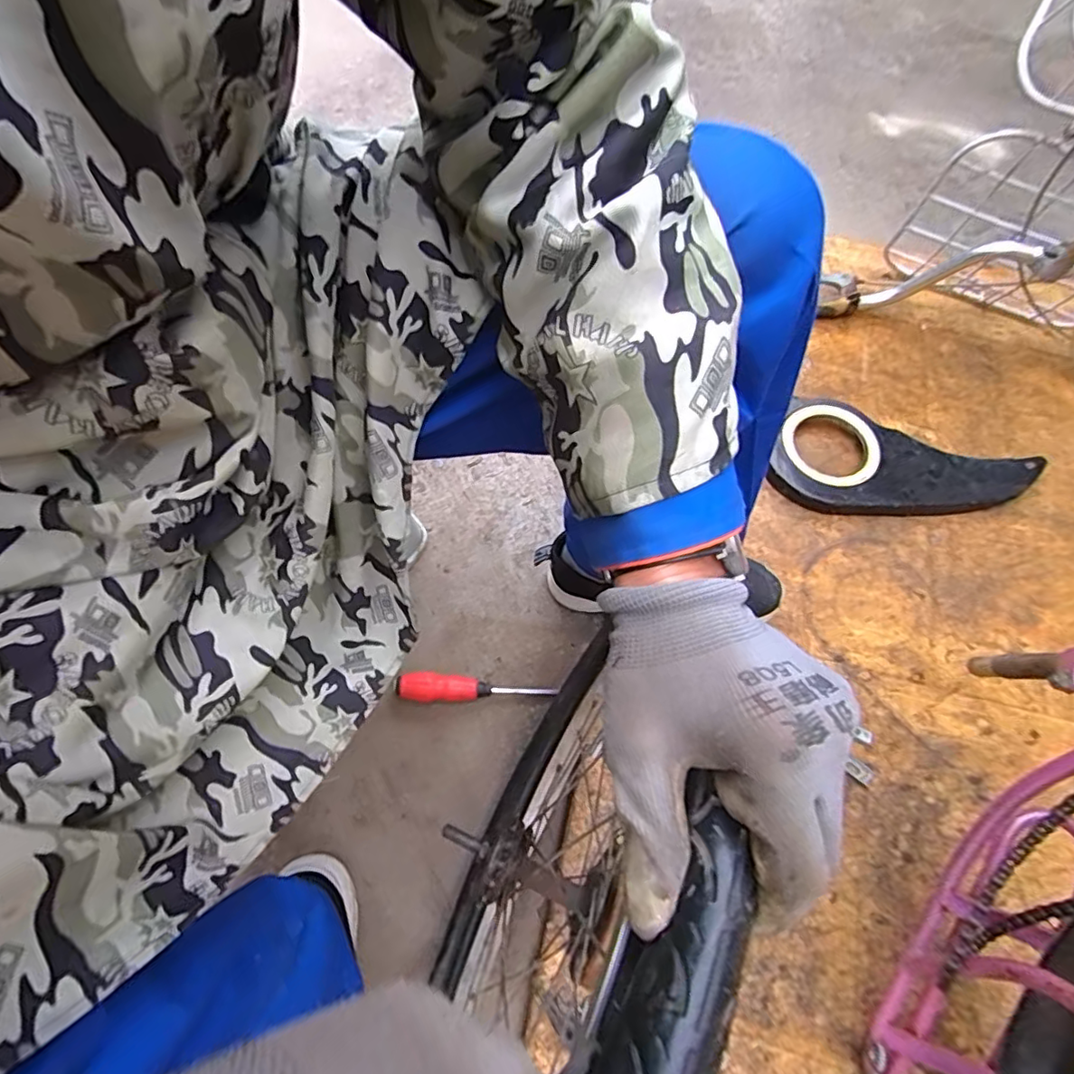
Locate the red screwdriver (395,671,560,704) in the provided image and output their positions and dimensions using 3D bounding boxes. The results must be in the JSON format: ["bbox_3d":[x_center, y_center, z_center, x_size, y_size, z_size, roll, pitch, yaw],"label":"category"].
[{"bbox_3d":[-0.071,0.178,0.669,0.182,0.035,0.033,0,67,0],"label":"red screwdriver"}]

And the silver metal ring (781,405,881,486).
[{"bbox_3d":[0.412,-0.131,0.799,0.127,0.028,0.128,25,69,10],"label":"silver metal ring"}]

